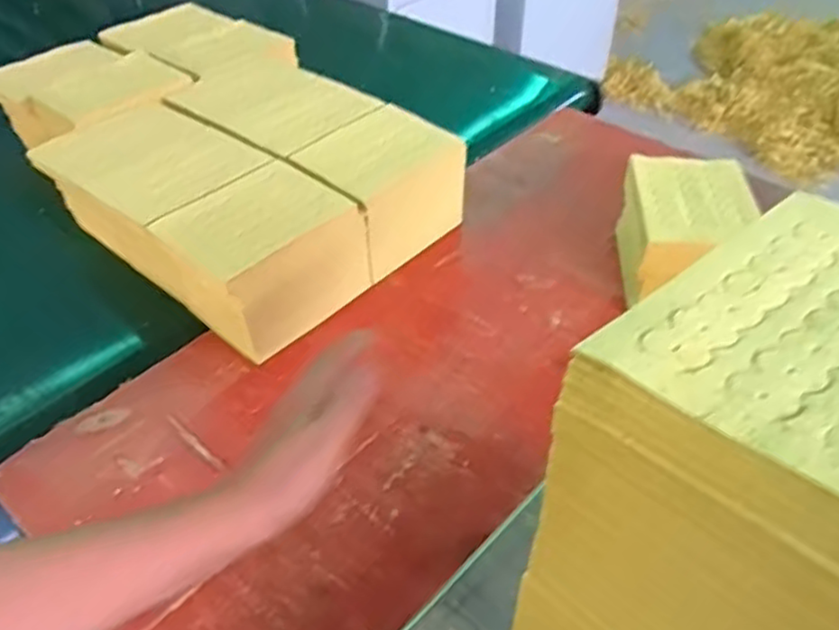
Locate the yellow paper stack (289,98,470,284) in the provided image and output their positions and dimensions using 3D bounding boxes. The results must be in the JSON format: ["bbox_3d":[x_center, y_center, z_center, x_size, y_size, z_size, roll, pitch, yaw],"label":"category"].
[{"bbox_3d":[-0.042,-0.145,0.814,0.130,0.116,0.162,32,52,30],"label":"yellow paper stack"}]

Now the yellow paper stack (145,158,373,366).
[{"bbox_3d":[-0.161,-0.056,0.722,0.127,0.121,0.172,32,52,30],"label":"yellow paper stack"}]

